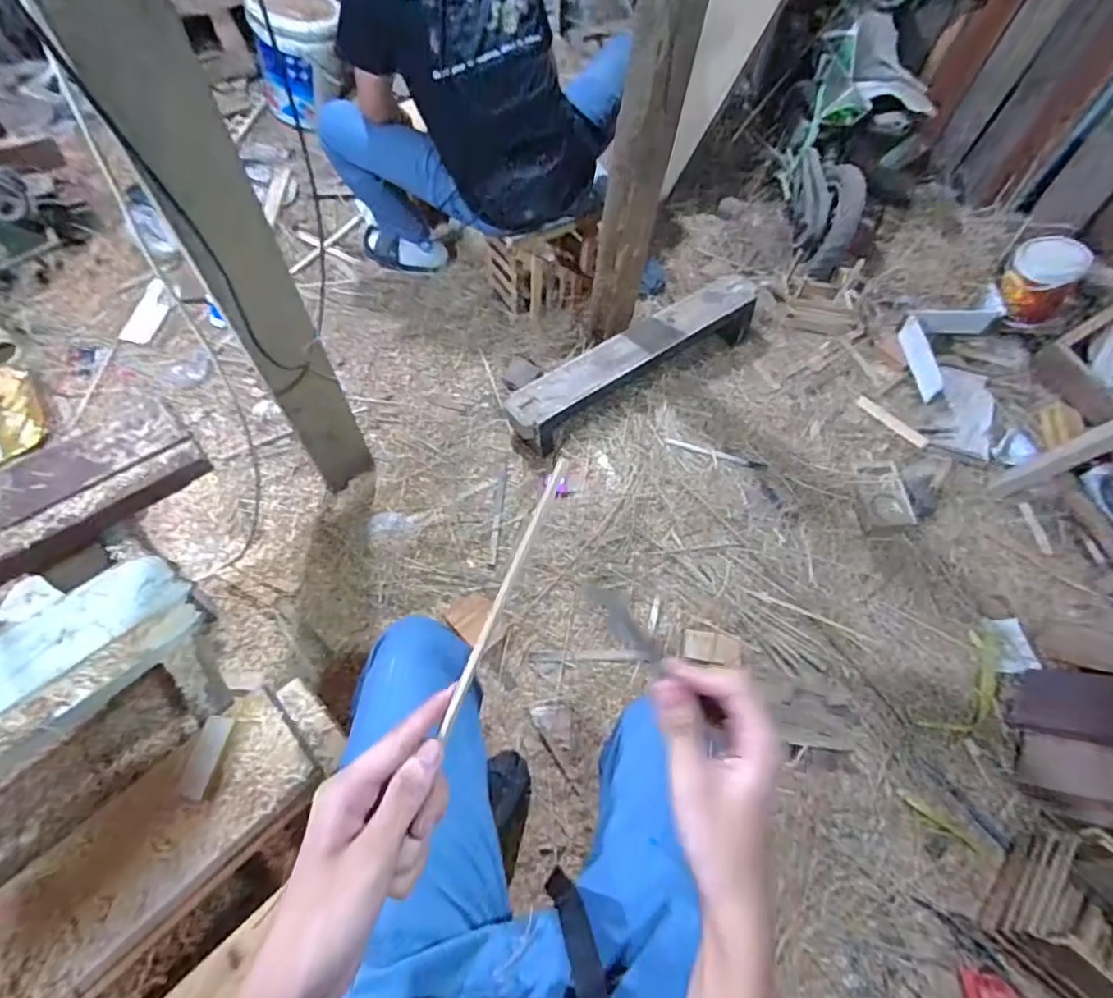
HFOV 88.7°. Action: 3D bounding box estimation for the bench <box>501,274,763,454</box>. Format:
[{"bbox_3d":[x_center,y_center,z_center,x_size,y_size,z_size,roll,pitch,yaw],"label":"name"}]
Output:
[{"bbox_3d":[0.227,-0.399,1.579,0.849,0.138,0.179,-32,66,-20],"label":"bench"}]

